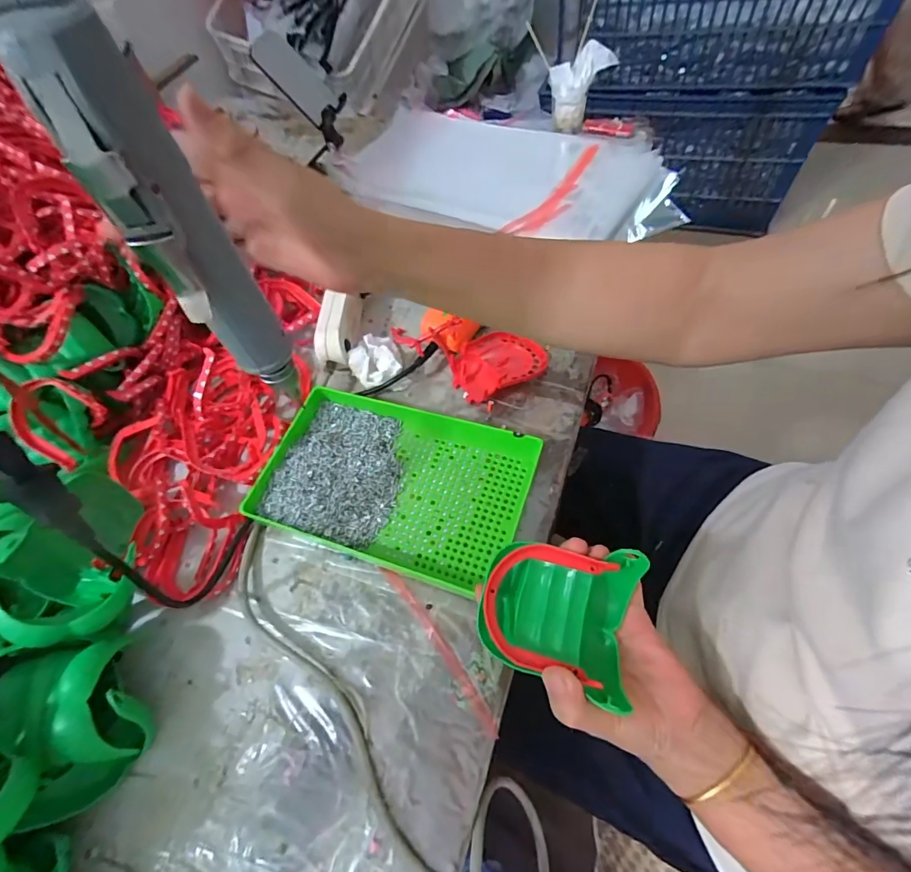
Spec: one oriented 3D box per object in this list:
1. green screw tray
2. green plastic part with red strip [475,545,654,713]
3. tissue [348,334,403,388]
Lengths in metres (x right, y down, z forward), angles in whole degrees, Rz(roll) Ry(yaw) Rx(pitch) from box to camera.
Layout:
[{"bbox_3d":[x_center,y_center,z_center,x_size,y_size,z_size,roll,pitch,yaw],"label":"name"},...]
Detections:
[{"bbox_3d":[-0.058,0.044,0.409,0.242,0.038,0.150,14,63,16],"label":"green screw tray"},{"bbox_3d":[0.067,0.118,0.293,0.094,0.051,0.084,13,61,12],"label":"green plastic part with red strip"},{"bbox_3d":[-0.090,-0.086,0.487,0.054,0.029,0.067,-20,59,-3],"label":"tissue"}]

